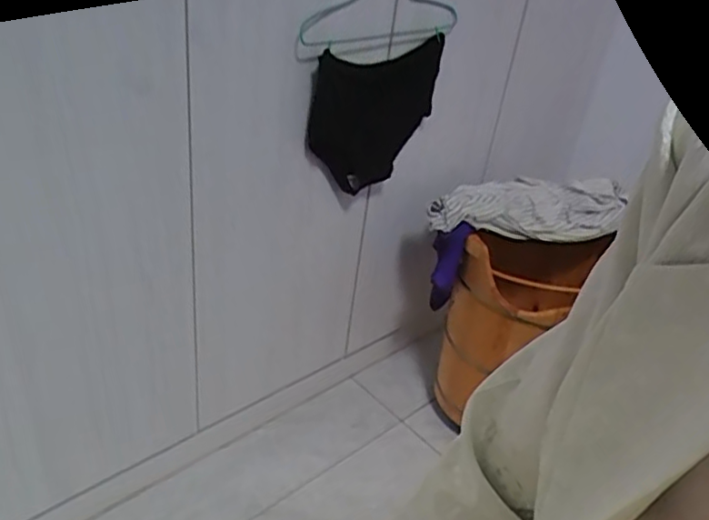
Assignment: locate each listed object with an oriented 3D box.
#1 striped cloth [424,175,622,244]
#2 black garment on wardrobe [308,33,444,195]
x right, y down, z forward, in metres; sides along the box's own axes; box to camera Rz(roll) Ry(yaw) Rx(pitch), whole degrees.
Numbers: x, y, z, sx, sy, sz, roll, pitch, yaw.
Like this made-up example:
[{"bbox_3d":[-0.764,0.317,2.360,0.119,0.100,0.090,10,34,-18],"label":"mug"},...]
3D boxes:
[{"bbox_3d":[0.317,-0.100,1.208,0.368,0.089,0.120,-2,34,-14],"label":"striped cloth"},{"bbox_3d":[0.033,-0.228,1.031,0.038,0.240,0.269,32,40,32],"label":"black garment on wardrobe"}]

